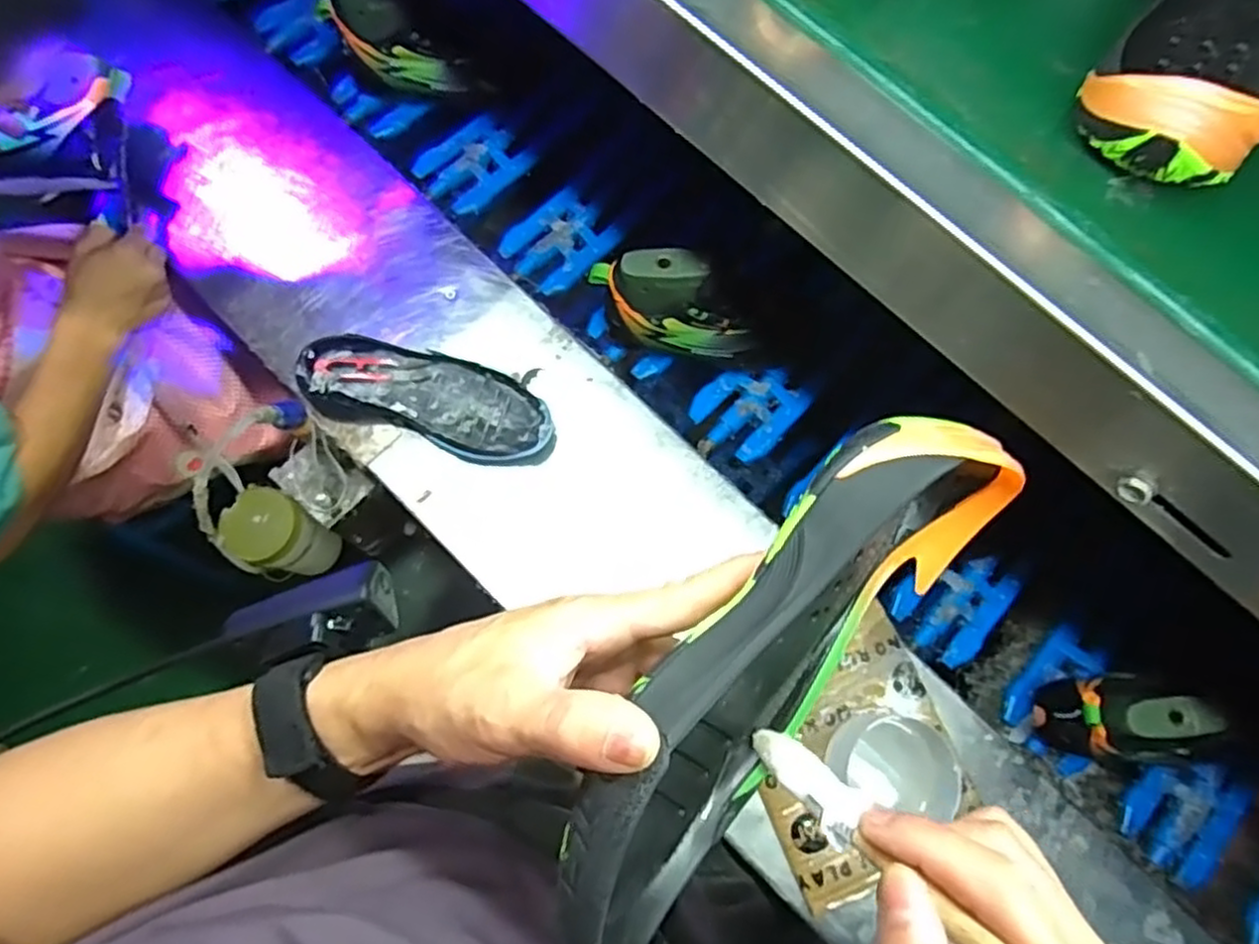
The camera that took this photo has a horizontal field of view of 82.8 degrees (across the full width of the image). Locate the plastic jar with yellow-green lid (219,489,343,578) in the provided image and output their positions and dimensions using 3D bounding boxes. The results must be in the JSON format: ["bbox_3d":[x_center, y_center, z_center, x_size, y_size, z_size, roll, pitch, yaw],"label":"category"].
[{"bbox_3d":[-0.353,0.066,0.738,0.086,0.115,0.072,20,77,4],"label":"plastic jar with yellow-green lid"}]

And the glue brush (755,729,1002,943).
[{"bbox_3d":[0.104,0.144,0.239,0.017,0.180,0.008,-43,123,-10],"label":"glue brush"}]

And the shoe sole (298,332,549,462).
[{"bbox_3d":[-0.185,-0.072,0.669,0.222,0.062,0.089,18,77,3],"label":"shoe sole"}]

